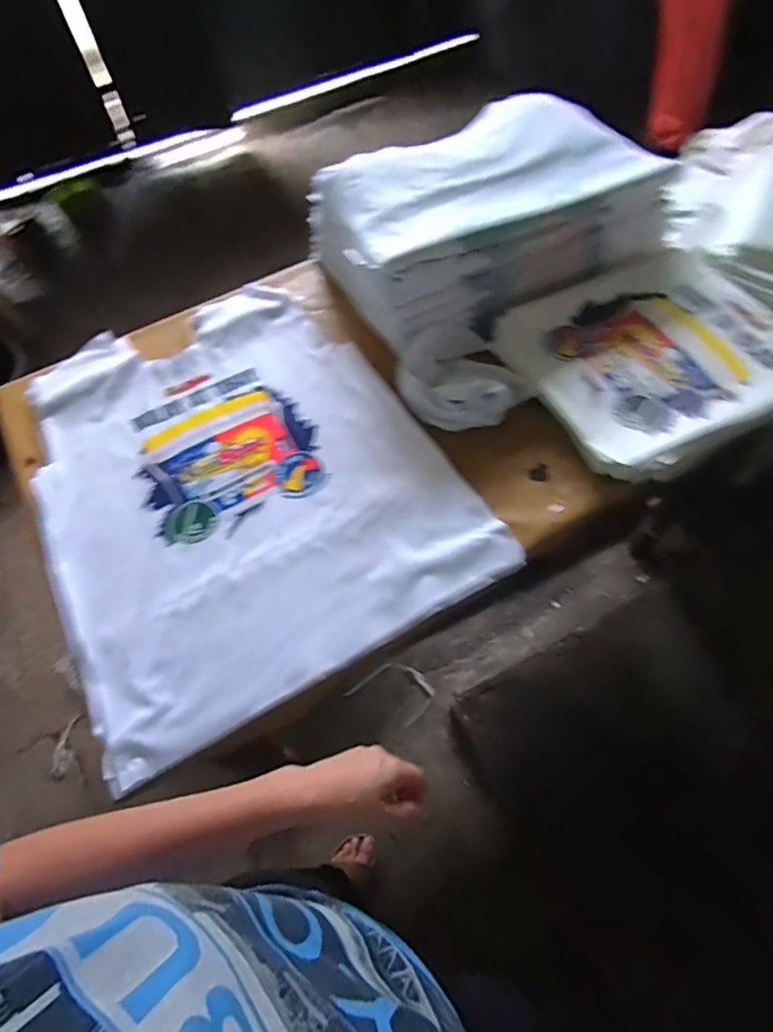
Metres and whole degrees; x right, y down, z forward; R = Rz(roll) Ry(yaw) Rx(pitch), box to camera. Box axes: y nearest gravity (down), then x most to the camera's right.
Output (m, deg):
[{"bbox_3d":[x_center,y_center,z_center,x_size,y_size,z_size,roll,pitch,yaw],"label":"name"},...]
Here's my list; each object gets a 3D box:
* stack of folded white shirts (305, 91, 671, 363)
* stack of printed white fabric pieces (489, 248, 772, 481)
[{"bbox_3d":[0.188,-0.539,0.941,0.557,0.161,0.377,-22,63,-7],"label":"stack of folded white shirts"},{"bbox_3d":[0.427,-0.260,0.818,0.413,0.044,0.363,-23,63,-8],"label":"stack of printed white fabric pieces"}]

